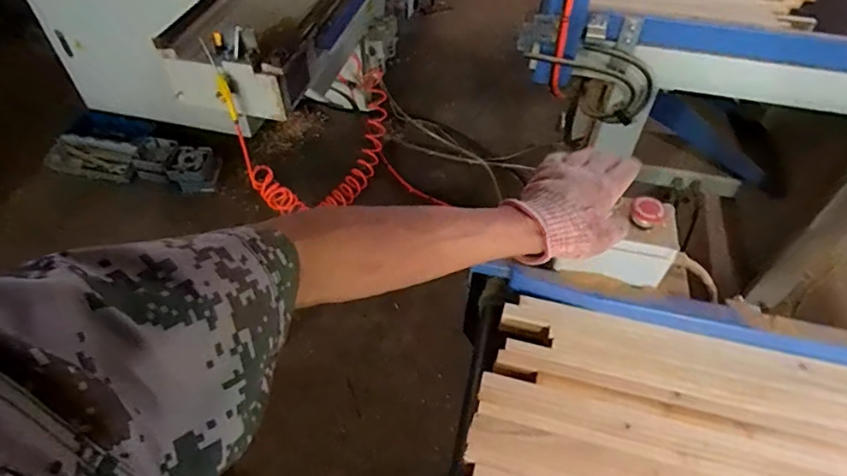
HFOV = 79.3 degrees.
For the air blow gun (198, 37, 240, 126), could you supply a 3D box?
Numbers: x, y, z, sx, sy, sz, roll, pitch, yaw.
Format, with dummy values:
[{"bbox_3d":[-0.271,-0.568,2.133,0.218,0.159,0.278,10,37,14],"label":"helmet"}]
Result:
[{"bbox_3d":[-0.548,-0.415,1.386,0.037,0.264,0.030,-16,51,-14],"label":"air blow gun"}]

